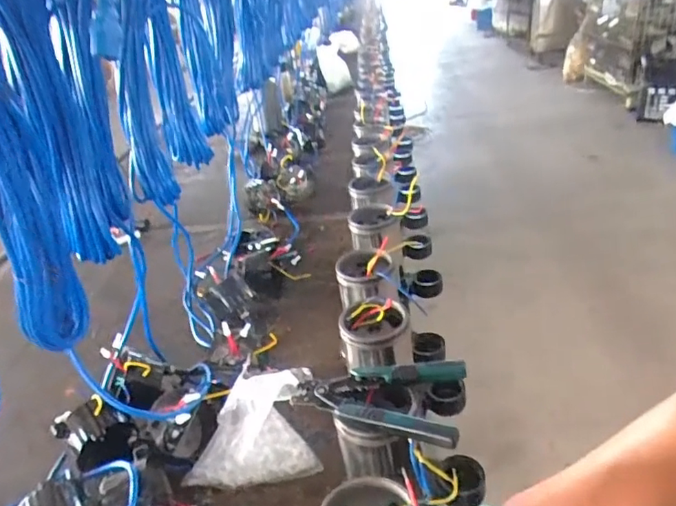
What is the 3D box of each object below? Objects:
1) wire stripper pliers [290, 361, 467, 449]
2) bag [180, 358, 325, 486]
[{"bbox_3d":[0.041,0.144,0.528,0.175,0.028,0.093,6,33,23],"label":"wire stripper pliers"},{"bbox_3d":[-0.119,0.237,0.679,0.175,0.117,0.087,-10,32,-4],"label":"bag"}]

